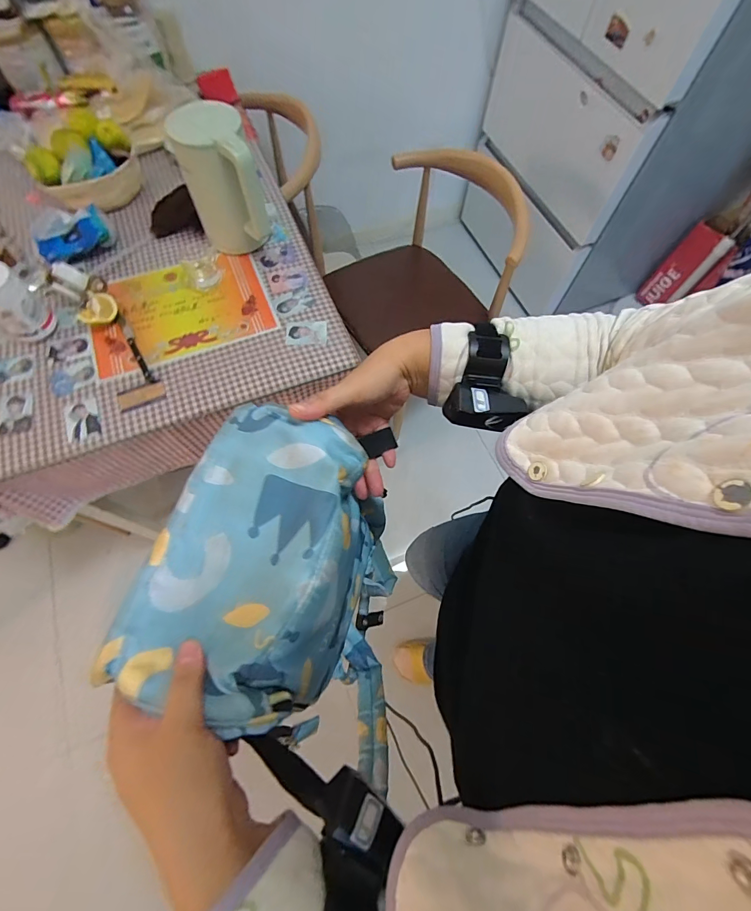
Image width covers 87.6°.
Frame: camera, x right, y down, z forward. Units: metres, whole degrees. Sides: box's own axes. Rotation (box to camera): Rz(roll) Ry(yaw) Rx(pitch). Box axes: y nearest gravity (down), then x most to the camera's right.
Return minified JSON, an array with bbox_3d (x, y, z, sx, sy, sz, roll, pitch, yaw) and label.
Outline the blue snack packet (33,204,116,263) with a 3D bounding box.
[{"bbox_3d":[-0.670,-0.488,0.869,0.151,0.081,0.095,-18,67,-11],"label":"blue snack packet"}]

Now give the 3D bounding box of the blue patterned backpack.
[{"bbox_3d":[-0.080,0.096,0.331,0.180,0.123,0.237,12,65,3],"label":"blue patterned backpack"}]

